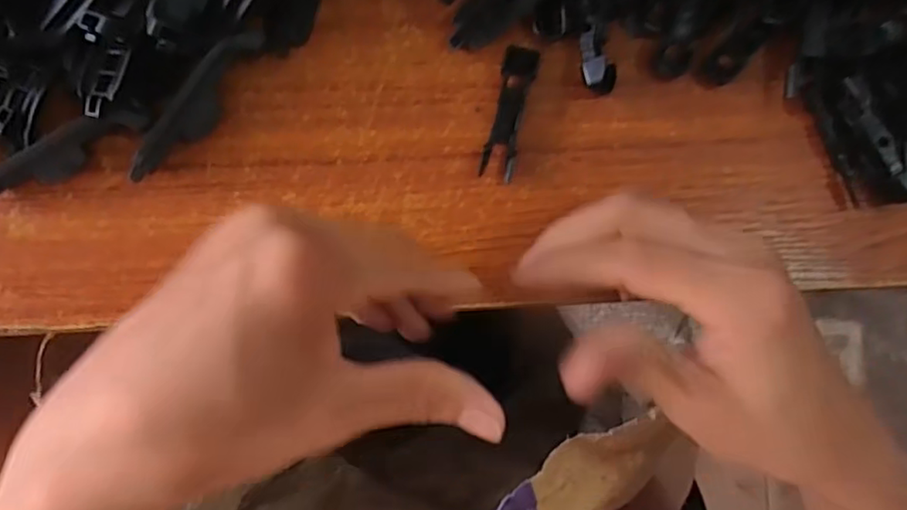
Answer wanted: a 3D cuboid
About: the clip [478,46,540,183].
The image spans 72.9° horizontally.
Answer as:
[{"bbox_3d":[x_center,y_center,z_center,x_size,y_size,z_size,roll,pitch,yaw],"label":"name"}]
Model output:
[{"bbox_3d":[0.023,-0.058,0.255,0.014,0.010,0.053,13,86,-1],"label":"clip"}]

